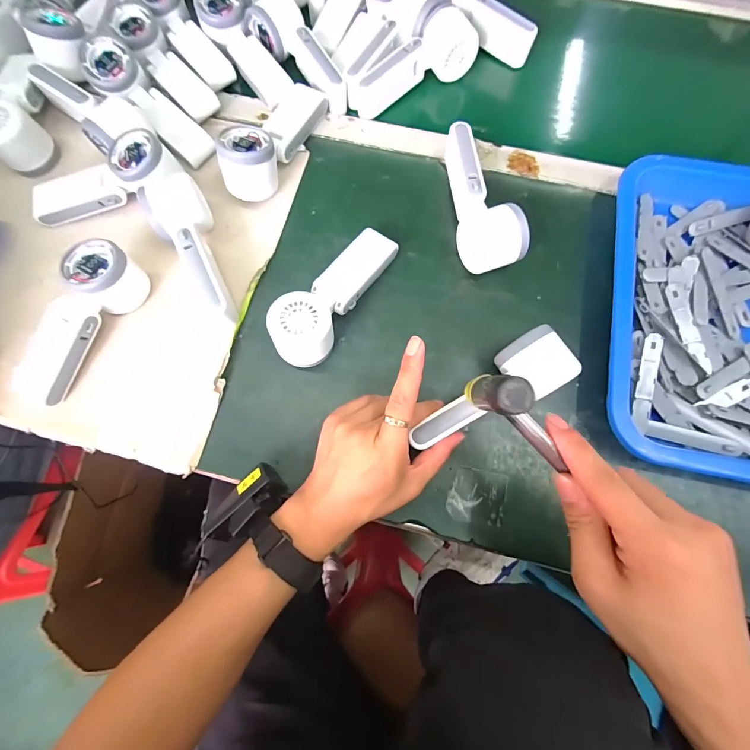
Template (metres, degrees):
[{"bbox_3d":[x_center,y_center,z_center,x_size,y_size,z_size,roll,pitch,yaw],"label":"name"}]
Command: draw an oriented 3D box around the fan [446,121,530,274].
[{"bbox_3d":[0.113,-0.190,0.379,0.065,0.053,0.163,-4,77,0],"label":"fan"}]

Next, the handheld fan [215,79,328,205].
[{"bbox_3d":[-0.114,-0.271,0.401,0.057,0.056,0.168,22,78,6],"label":"handheld fan"}]

